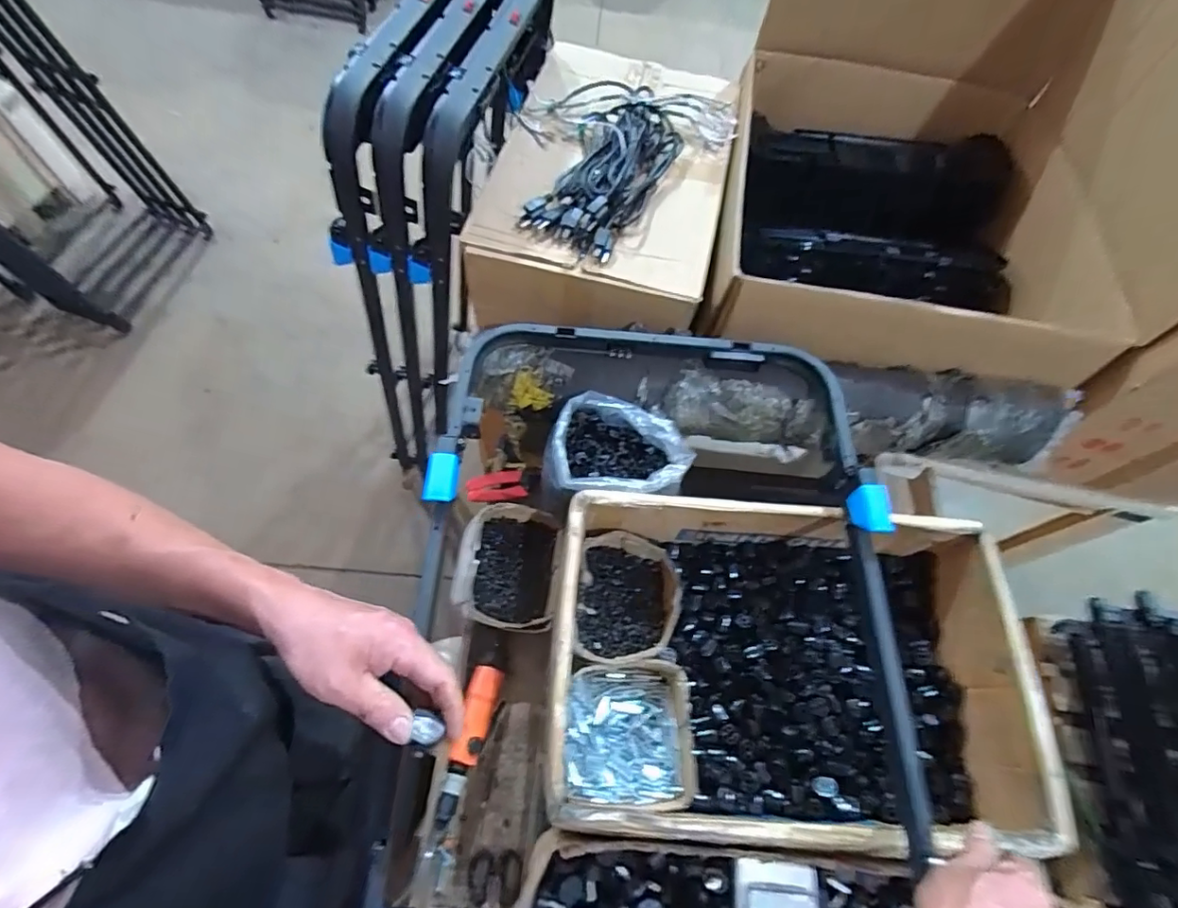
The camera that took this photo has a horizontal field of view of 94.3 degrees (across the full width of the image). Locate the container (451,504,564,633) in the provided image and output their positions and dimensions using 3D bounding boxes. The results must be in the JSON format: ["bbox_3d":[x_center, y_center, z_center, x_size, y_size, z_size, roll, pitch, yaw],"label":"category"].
[{"bbox_3d":[-0.110,0.160,0.772,0.134,0.083,0.171,7,62,0],"label":"container"}]

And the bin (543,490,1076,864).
[{"bbox_3d":[0.224,0.255,0.659,0.524,0.142,0.353,6,62,-1],"label":"bin"}]

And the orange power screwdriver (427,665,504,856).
[{"bbox_3d":[-0.159,0.383,0.701,0.047,0.053,0.216,13,62,3],"label":"orange power screwdriver"}]

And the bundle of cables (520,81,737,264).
[{"bbox_3d":[0.015,-0.483,0.856,0.292,0.040,0.393,35,66,14],"label":"bundle of cables"}]

